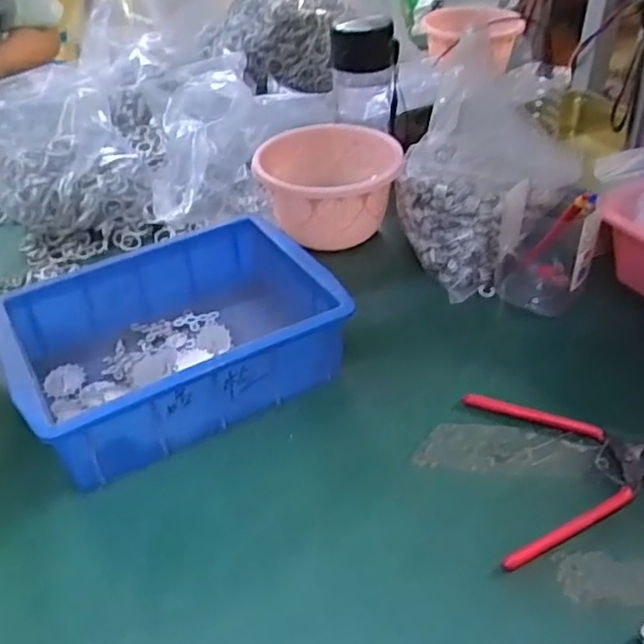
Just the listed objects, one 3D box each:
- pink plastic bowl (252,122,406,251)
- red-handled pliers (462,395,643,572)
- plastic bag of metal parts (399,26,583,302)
[{"bbox_3d":[0.007,-0.144,0.690,0.133,0.073,0.141,-1,39,1],"label":"pink plastic bowl"},{"bbox_3d":[0.174,0.101,0.460,0.125,0.020,0.138,0,39,2],"label":"red-handled pliers"},{"bbox_3d":[0.147,-0.131,0.619,0.106,0.185,0.119,-20,43,-21],"label":"plastic bag of metal parts"}]

